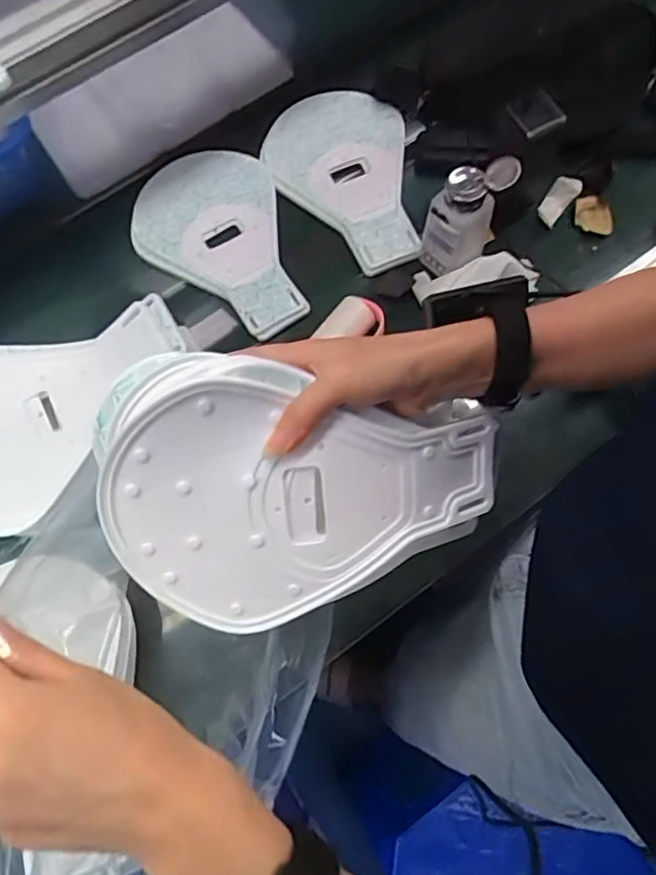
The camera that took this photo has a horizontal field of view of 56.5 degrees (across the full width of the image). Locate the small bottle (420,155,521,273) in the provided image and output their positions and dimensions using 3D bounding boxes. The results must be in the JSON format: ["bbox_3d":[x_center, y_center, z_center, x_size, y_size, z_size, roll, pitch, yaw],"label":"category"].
[{"bbox_3d":[0.145,-0.228,0.630,0.078,0.128,0.047,-16,72,-3],"label":"small bottle"}]

